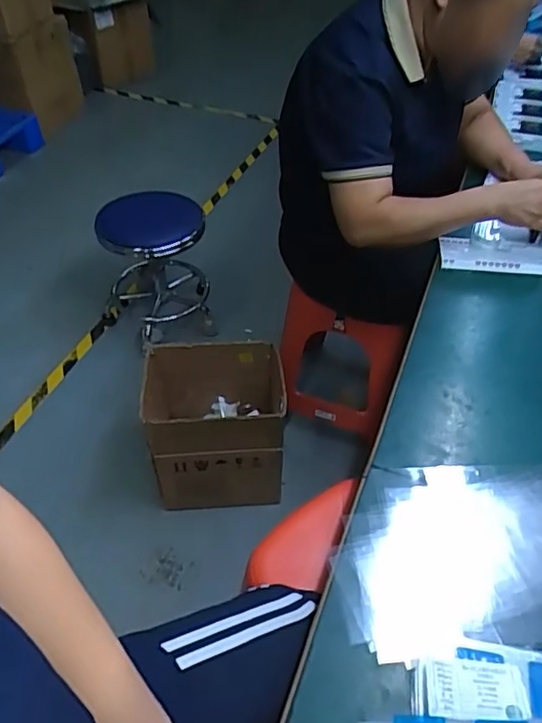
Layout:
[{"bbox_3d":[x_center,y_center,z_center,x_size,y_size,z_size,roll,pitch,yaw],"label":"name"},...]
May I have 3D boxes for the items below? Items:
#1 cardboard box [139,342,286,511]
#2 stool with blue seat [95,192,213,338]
[{"bbox_3d":[-0.136,0.158,1.384,0.319,0.304,0.265,-3,46,-4],"label":"cardboard box"},{"bbox_3d":[-0.368,-0.314,1.816,0.333,0.366,0.355,-9,47,-9],"label":"stool with blue seat"}]

